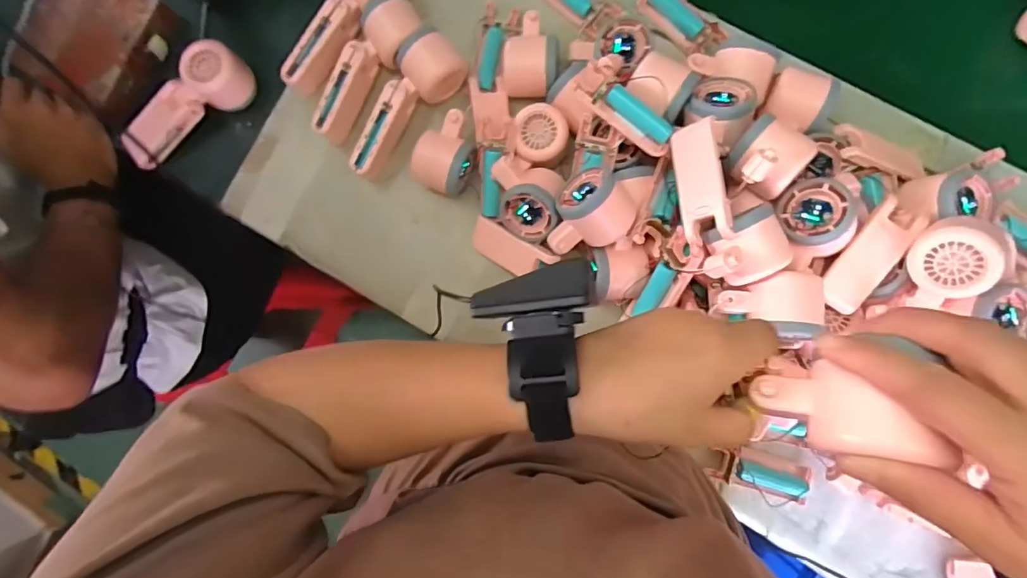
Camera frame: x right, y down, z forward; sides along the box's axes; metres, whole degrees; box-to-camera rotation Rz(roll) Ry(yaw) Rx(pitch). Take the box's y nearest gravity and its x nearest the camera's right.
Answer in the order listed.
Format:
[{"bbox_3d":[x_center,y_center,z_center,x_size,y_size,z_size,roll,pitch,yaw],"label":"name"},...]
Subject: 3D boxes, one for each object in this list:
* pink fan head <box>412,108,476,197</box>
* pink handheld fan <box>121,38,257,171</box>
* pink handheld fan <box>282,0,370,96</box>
[{"bbox_3d":[-0.069,-0.142,0.535,0.058,0.047,0.081,19,89,4],"label":"pink fan head"},{"bbox_3d":[-0.365,-0.201,0.555,0.056,0.061,0.164,40,91,4],"label":"pink handheld fan"},{"bbox_3d":[-0.192,-0.294,0.543,0.171,0.046,0.058,-45,86,1],"label":"pink handheld fan"}]

